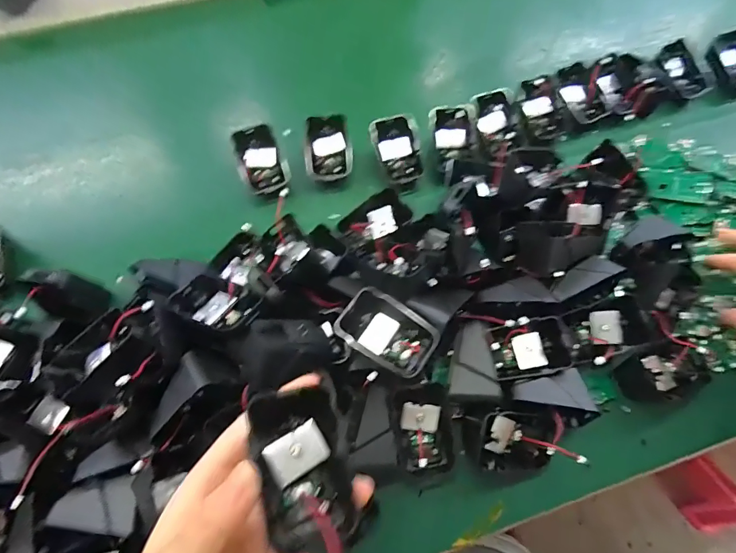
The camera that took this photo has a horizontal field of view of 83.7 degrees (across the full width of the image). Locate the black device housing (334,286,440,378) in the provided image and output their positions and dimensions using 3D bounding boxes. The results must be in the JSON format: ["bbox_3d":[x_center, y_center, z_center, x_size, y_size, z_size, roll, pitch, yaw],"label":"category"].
[{"bbox_3d":[0.015,0.042,0.312,0.070,0.023,0.046,26,68,11],"label":"black device housing"}]

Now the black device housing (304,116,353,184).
[{"bbox_3d":[-0.041,-0.132,0.431,0.047,0.041,0.055,-1,65,-1],"label":"black device housing"}]

